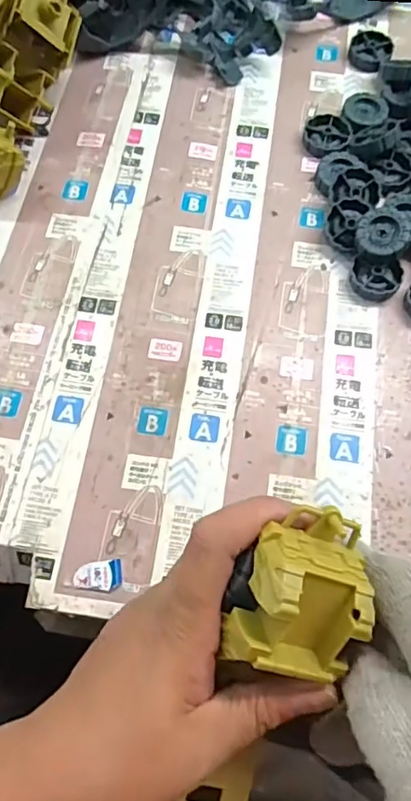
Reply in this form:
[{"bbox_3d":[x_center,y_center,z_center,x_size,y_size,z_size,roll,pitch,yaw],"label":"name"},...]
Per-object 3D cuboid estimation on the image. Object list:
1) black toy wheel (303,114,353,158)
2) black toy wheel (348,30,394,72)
[{"bbox_3d":[0.102,-0.222,0.480,0.038,0.011,0.044,14,70,6],"label":"black toy wheel"},{"bbox_3d":[0.149,-0.316,0.516,0.038,0.012,0.041,0,69,0],"label":"black toy wheel"}]

